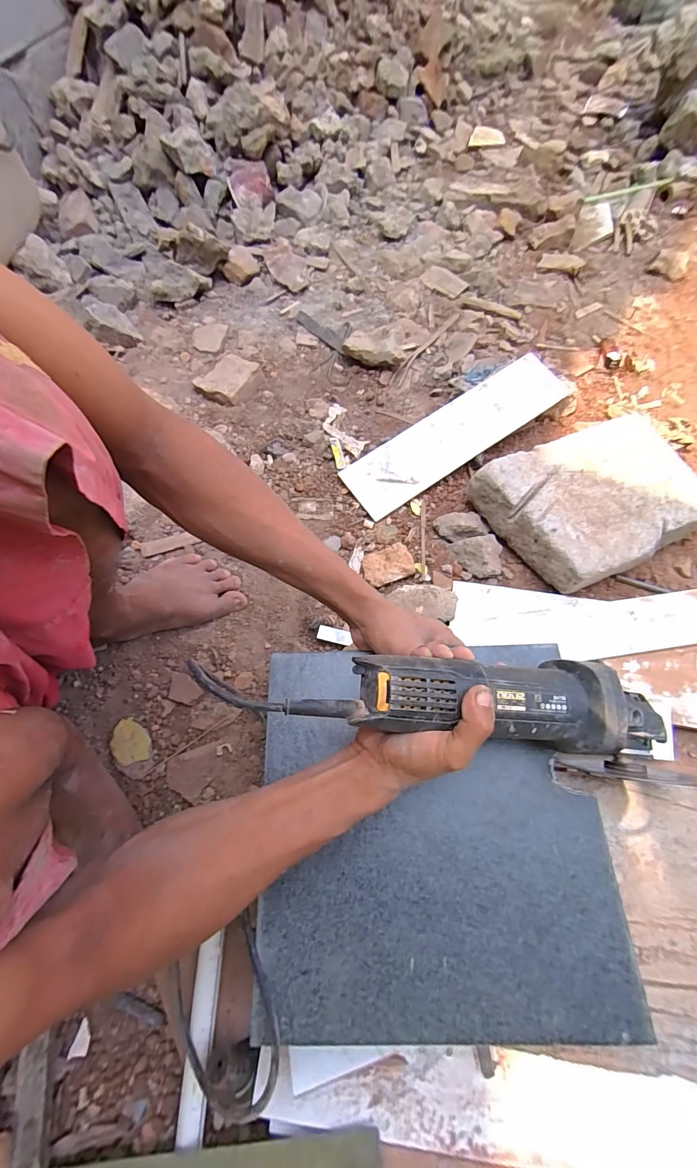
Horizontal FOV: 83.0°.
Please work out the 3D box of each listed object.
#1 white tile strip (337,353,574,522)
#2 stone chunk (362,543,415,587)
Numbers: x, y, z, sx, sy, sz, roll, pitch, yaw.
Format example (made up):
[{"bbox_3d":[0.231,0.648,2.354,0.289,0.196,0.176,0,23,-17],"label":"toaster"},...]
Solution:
[{"bbox_3d":[0.166,-0.237,0.615,0.376,0.012,0.100,-34,79,-6],"label":"white tile strip"},{"bbox_3d":[0.053,-0.027,0.540,0.065,0.024,0.050,-18,67,-5],"label":"stone chunk"}]

